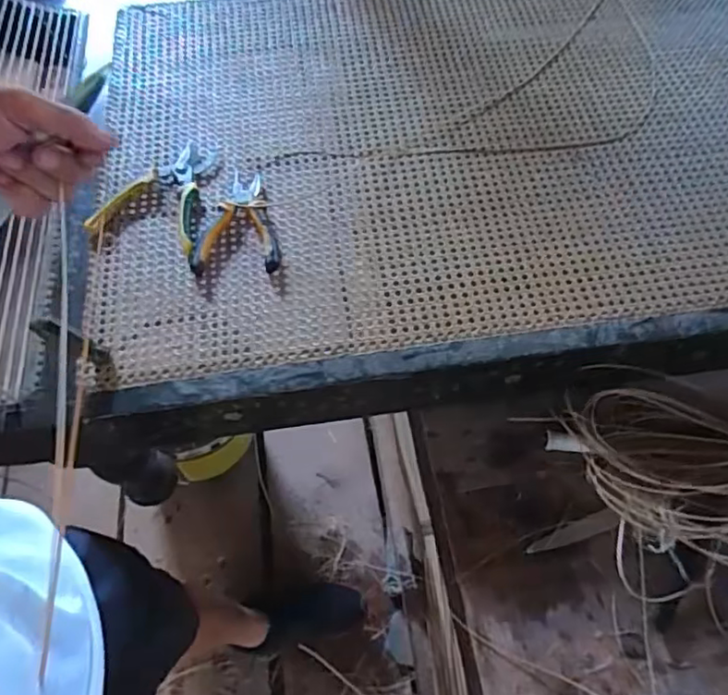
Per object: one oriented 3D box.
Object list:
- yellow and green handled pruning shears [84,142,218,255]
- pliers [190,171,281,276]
[{"bbox_3d":[-0.268,-0.204,0.772,0.127,0.022,0.175,6,61,4],"label":"yellow and green handled pruning shears"},{"bbox_3d":[-0.155,-0.160,0.746,0.103,0.016,0.157,-1,61,0],"label":"pliers"}]

